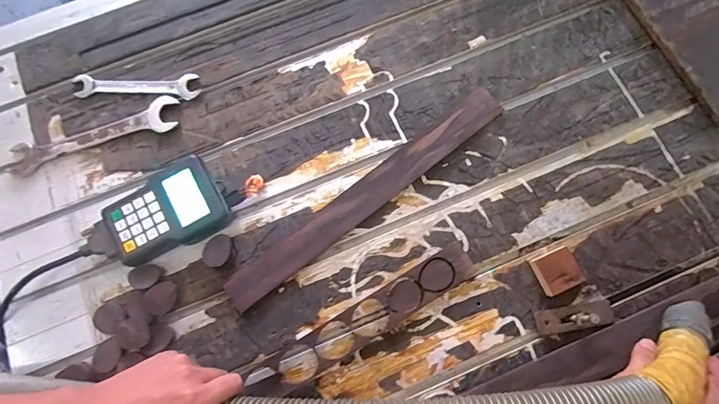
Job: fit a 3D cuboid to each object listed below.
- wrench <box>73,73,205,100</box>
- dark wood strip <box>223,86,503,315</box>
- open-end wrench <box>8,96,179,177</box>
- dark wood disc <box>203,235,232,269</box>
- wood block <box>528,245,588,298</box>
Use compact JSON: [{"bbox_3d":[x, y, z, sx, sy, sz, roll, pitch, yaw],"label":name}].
[{"bbox_3d":[-0.342,-0.177,0.612,0.188,0.006,0.036,-1,75,2],"label":"wrench"},{"bbox_3d":[0.014,-0.011,0.555,0.454,0.015,0.048,-38,77,-8],"label":"dark wood strip"},{"bbox_3d":[-0.395,-0.099,0.591,0.250,0.010,0.054,-17,75,-3],"label":"open-end wrench"},{"bbox_3d":[-0.186,0.066,0.533,0.036,0.022,0.044,18,77,7],"label":"dark wood disc"},{"bbox_3d":[0.254,0.089,0.516,0.053,0.020,0.051,-25,76,-5],"label":"wood block"}]

